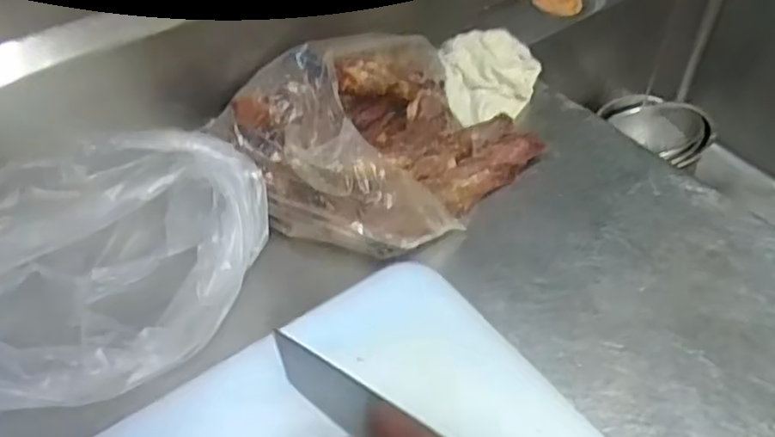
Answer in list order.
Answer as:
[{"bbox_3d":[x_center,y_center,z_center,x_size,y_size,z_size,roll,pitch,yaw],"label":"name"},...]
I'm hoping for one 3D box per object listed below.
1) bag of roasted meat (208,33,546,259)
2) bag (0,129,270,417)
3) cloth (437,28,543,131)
[{"bbox_3d":[0.009,-0.090,0.688,0.278,0.129,0.190,-33,56,-27],"label":"bag of roasted meat"},{"bbox_3d":[-0.260,0.039,0.572,0.326,0.140,0.184,-24,52,-20],"label":"bag"},{"bbox_3d":[0.133,-0.180,0.842,0.128,0.050,0.125,-5,48,-5],"label":"cloth"}]

